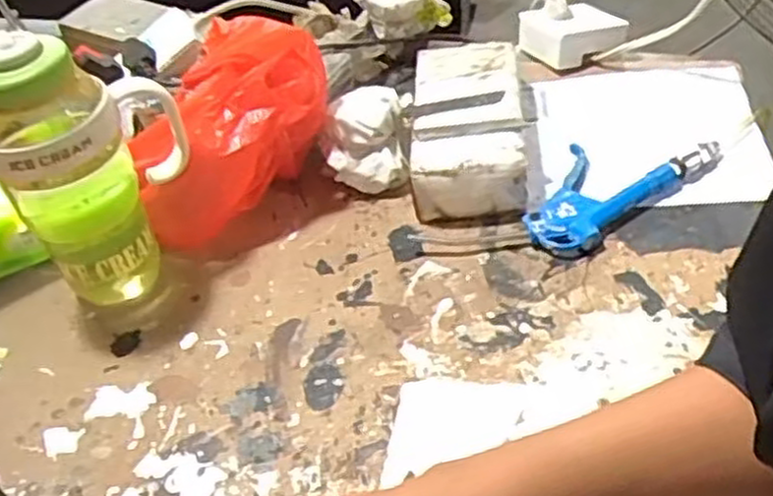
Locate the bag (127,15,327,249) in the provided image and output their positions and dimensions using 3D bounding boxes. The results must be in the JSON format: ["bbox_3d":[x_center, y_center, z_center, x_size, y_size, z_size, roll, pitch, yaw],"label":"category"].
[{"bbox_3d":[-0.151,-0.107,0.733,0.114,0.142,0.193,34,57,30],"label":"bag"}]

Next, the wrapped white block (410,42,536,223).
[{"bbox_3d":[0.078,-0.121,0.758,0.108,0.054,0.204,0,47,3],"label":"wrapped white block"}]

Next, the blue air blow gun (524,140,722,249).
[{"bbox_3d":[0.196,-0.067,0.707,0.190,0.026,0.096,-27,51,-21],"label":"blue air blow gun"}]

